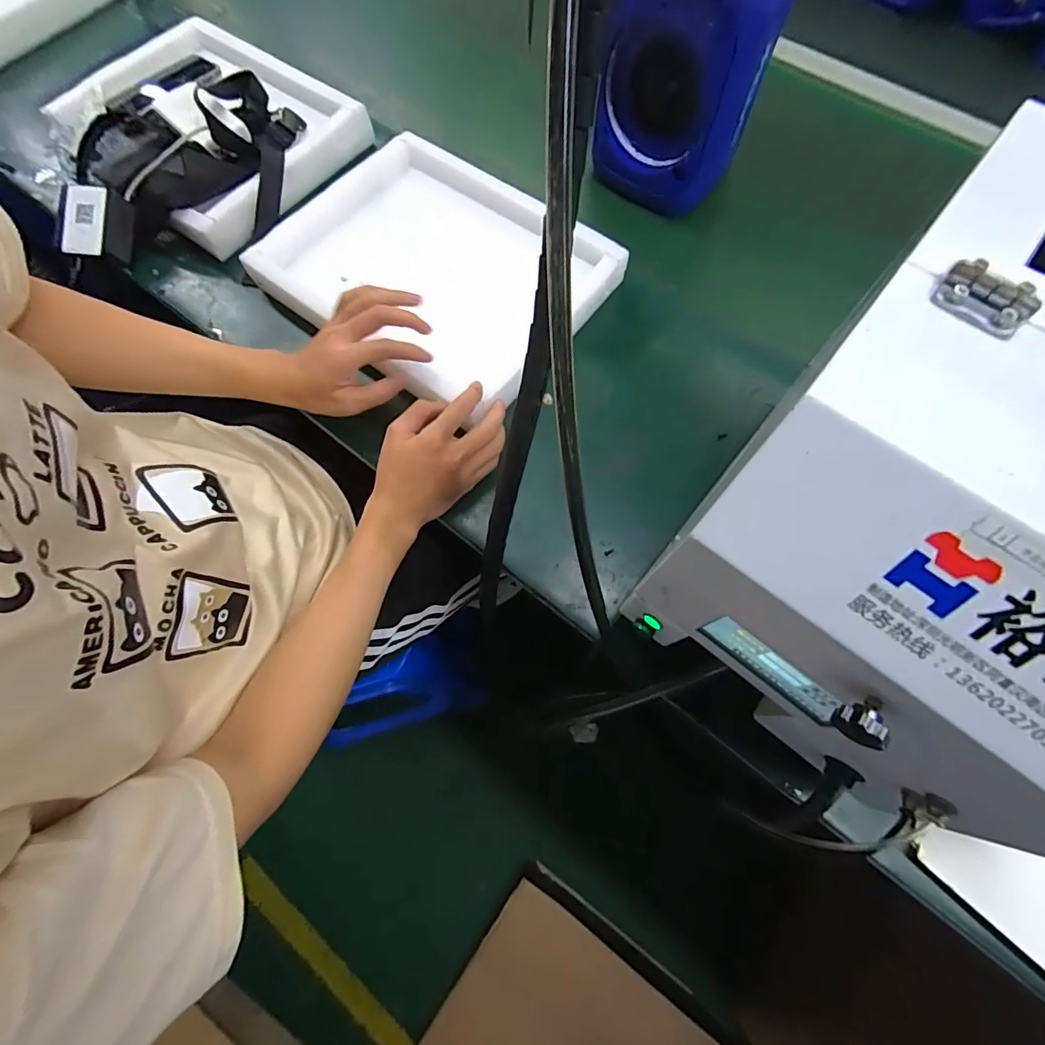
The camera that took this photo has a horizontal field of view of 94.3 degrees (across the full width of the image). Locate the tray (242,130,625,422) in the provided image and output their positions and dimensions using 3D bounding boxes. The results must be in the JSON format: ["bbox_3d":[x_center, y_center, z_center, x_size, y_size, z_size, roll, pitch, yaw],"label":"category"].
[{"bbox_3d":[-0.100,-0.303,0.583,0.359,0.053,0.291,37,75,13],"label":"tray"}]

